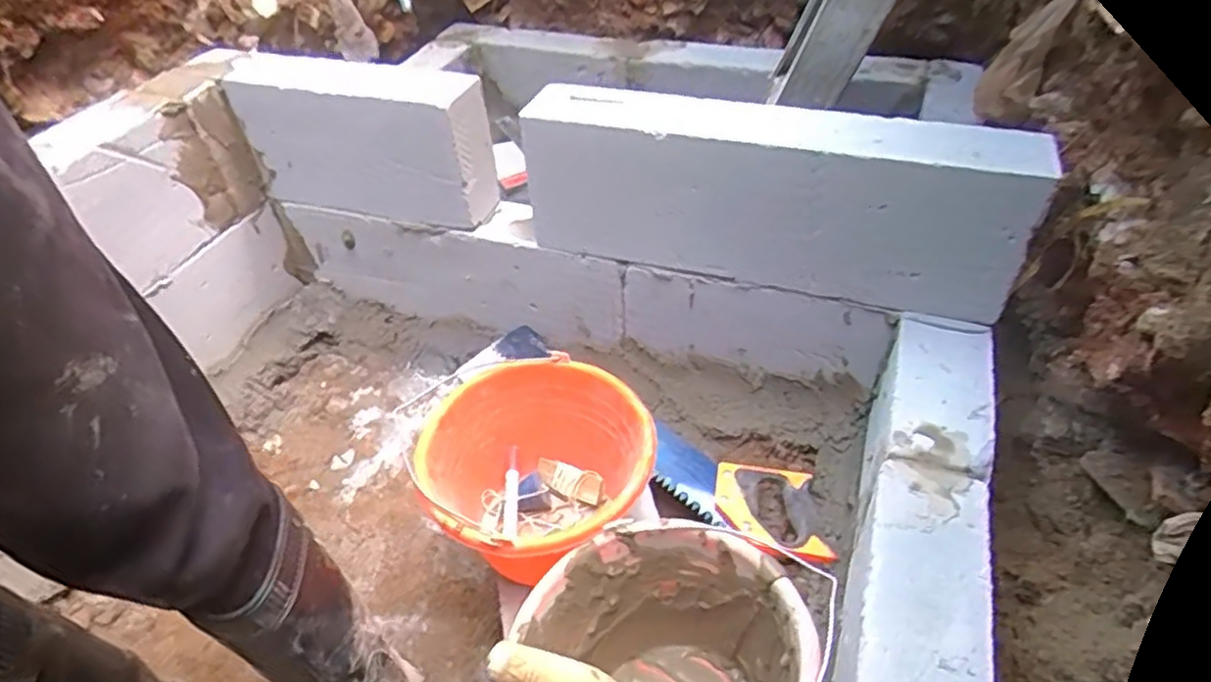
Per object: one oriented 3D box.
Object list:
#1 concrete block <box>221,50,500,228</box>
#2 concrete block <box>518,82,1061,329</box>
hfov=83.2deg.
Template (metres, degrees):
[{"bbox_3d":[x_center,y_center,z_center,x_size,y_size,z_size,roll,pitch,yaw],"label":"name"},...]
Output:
[{"bbox_3d":[-0.371,-0.300,1.030,0.401,0.197,0.096,11,47,16],"label":"concrete block"},{"bbox_3d":[0.191,-0.184,0.863,0.599,0.217,0.115,11,47,16],"label":"concrete block"}]

